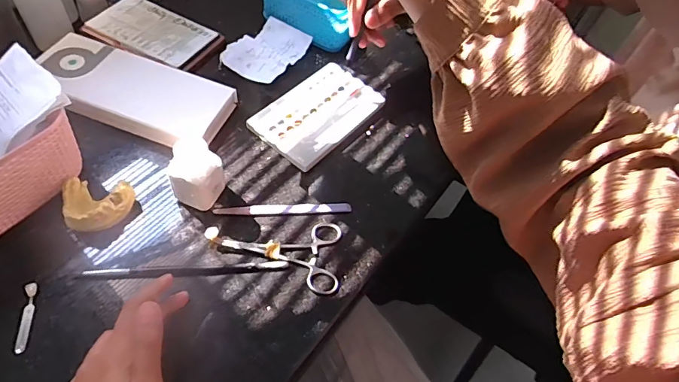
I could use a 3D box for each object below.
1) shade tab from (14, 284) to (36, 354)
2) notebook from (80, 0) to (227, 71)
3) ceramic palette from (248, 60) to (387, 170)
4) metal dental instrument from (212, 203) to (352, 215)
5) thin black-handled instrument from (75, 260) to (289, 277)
[{"bbox_3d":[-0.256,0.103,0.352,0.009,0.004,0.056,-5,57,-13],"label":"shade tab"},{"bbox_3d":[-0.241,-0.204,0.557,0.161,0.014,0.096,26,56,8],"label":"notebook"},{"bbox_3d":[-0.024,-0.098,0.515,0.096,0.013,0.152,37,58,15],"label":"ceramic palette"},{"bbox_3d":[-0.056,0.019,0.441,0.136,0.006,0.010,-1,57,-11],"label":"metal dental instrument"},{"bbox_3d":[-0.137,0.071,0.391,0.176,0.009,0.008,-1,57,-11],"label":"thin black-handled instrument"}]

